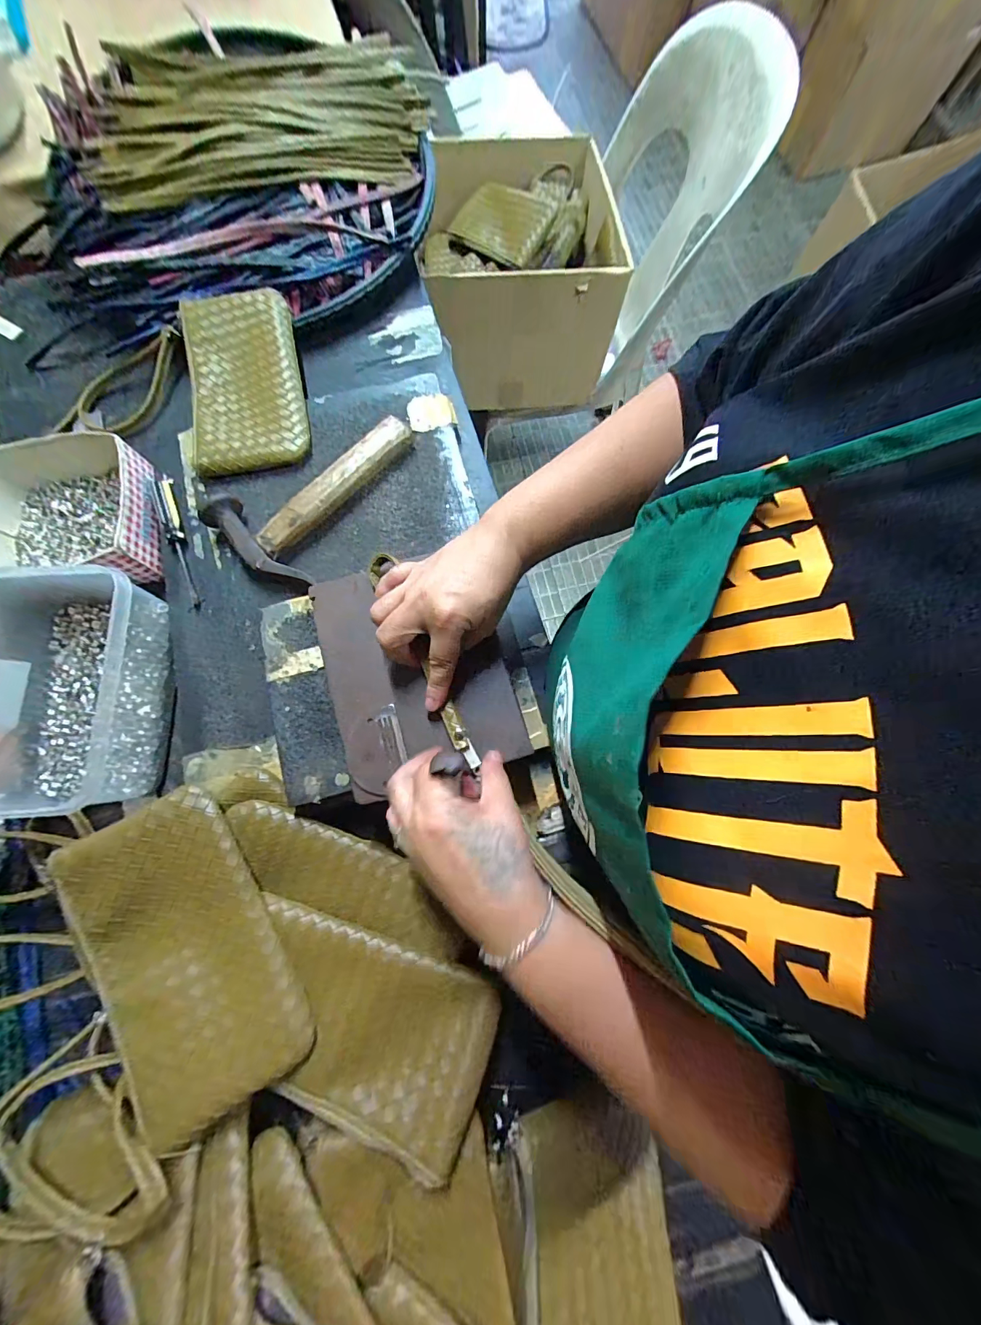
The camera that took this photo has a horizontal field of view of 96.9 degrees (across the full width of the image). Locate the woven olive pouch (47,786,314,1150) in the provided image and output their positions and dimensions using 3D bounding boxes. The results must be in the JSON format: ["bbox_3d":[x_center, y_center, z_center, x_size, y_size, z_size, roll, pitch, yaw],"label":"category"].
[{"bbox_3d":[-0.213,0.198,0.298,0.108,0.023,0.200,-29,78,-6],"label":"woven olive pouch"}]

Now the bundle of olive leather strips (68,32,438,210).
[{"bbox_3d":[-0.277,-0.646,0.510,0.392,0.043,0.224,-11,77,-2],"label":"bundle of olive leather strips"}]

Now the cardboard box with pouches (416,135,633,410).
[{"bbox_3d":[0.050,-0.706,0.787,0.305,0.232,0.366,-3,77,-1],"label":"cardboard box with pouches"}]

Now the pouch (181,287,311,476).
[{"bbox_3d":[-0.250,-0.286,0.443,0.110,0.028,0.197,-11,77,-3],"label":"pouch"}]

